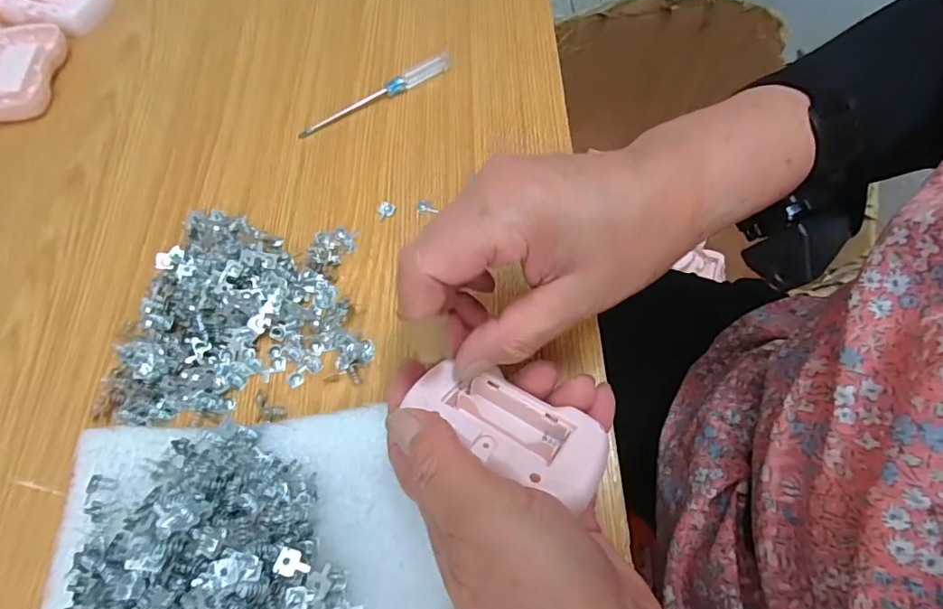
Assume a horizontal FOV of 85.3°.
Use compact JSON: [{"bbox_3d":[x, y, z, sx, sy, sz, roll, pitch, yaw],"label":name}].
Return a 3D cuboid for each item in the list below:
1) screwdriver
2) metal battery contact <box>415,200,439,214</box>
[{"bbox_3d":[-0.067,-0.151,0.367,0.123,0.013,0.010,-32,67,-13],"label":"screwdriver"},{"bbox_3d":[-0.028,-0.063,0.326,0.014,0.004,0.011,4,64,4],"label":"metal battery contact"}]

